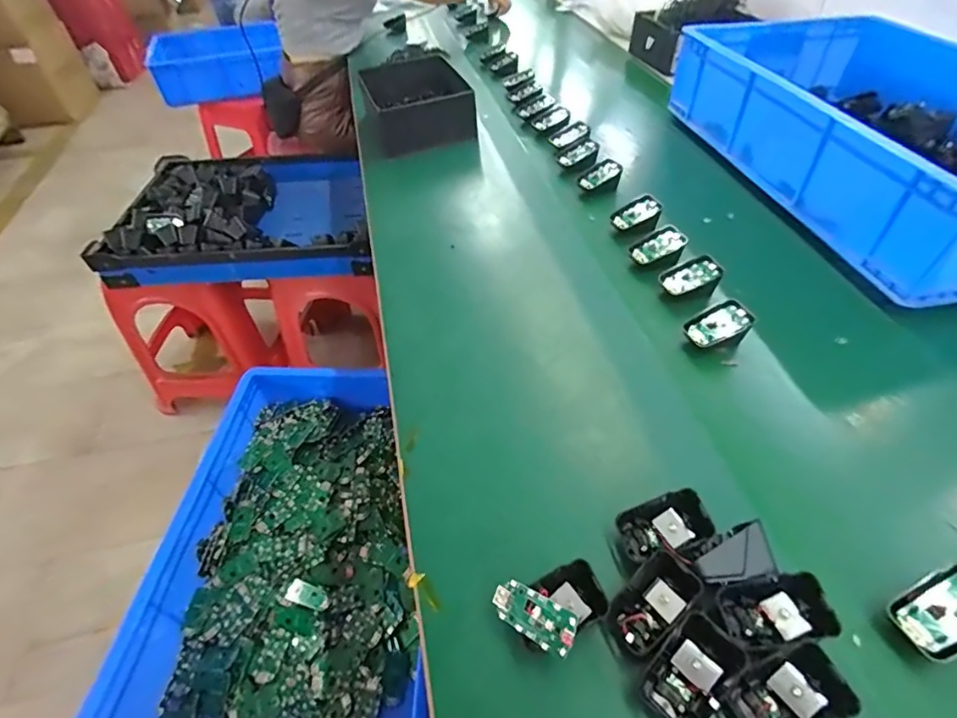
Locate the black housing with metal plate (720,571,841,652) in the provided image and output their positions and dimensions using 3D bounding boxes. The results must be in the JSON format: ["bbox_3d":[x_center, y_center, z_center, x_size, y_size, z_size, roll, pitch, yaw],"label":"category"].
[{"bbox_3d":[0.213,0.184,0.363,0.068,0.028,0.044,-19,37,11],"label":"black housing with metal plate"}]

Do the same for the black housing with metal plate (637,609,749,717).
[{"bbox_3d":[0.144,0.211,0.344,0.042,0.025,0.069,36,90,40],"label":"black housing with metal plate"}]

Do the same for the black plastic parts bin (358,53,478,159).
[{"bbox_3d":[-0.122,-0.513,1.017,0.188,0.079,0.268,-12,48,-9],"label":"black plastic parts bin"}]

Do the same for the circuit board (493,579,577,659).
[{"bbox_3d":[0.039,0.186,0.368,0.063,0.004,0.031,13,80,35],"label":"circuit board"}]

